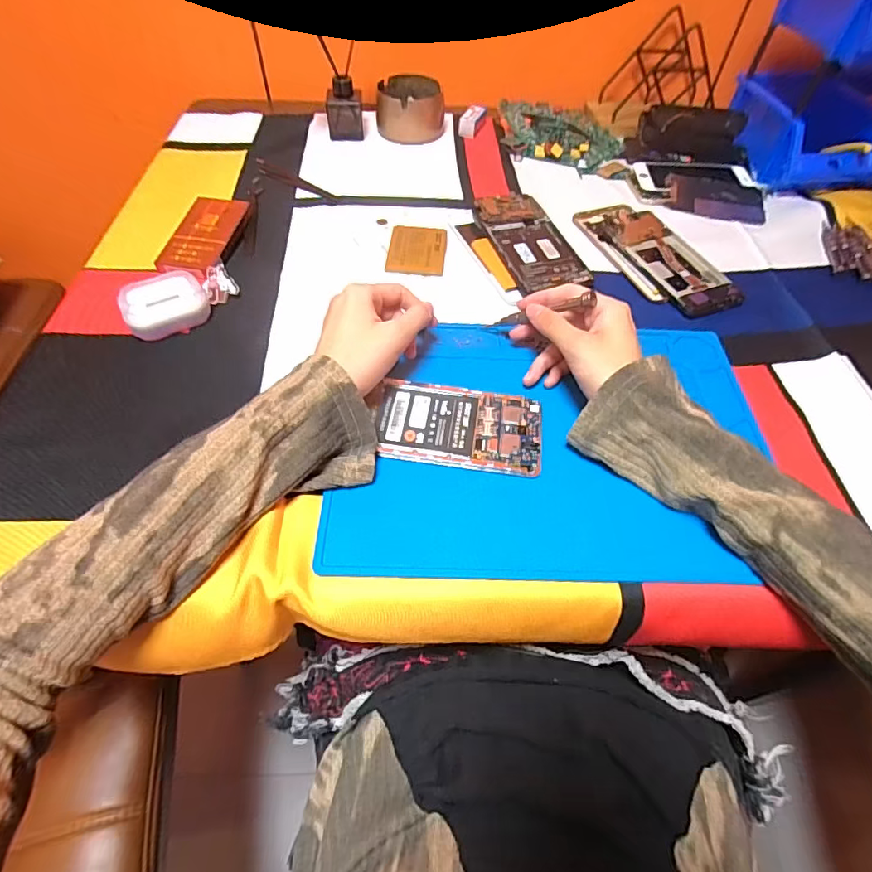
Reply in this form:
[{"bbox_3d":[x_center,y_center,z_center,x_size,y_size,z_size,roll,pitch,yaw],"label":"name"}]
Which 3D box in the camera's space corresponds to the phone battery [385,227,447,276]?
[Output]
[{"bbox_3d":[-0.018,-0.183,0.490,0.055,0.008,0.071,4,54,0],"label":"phone battery"}]

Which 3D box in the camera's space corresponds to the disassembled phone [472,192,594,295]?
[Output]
[{"bbox_3d":[0.092,-0.196,0.503,0.074,0.015,0.144,-12,56,-11],"label":"disassembled phone"}]

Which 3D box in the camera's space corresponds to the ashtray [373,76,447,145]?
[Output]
[{"bbox_3d":[-0.033,-0.427,0.650,0.085,0.049,0.099,-1,55,-3],"label":"ashtray"}]

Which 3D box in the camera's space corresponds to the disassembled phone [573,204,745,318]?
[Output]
[{"bbox_3d":[0.219,-0.186,0.503,0.086,0.012,0.181,-21,58,-16],"label":"disassembled phone"}]

